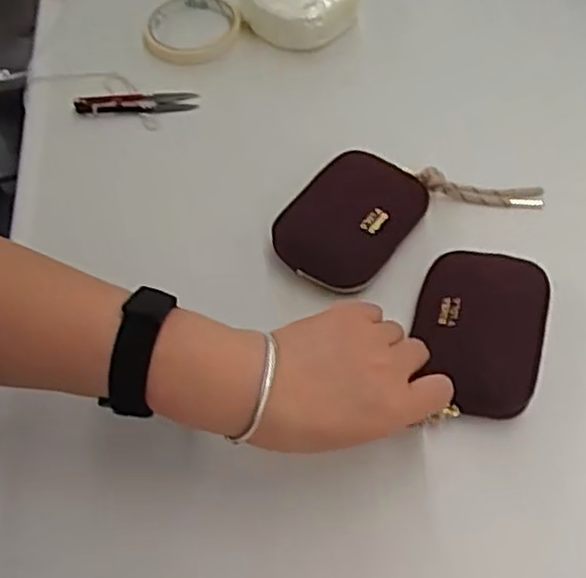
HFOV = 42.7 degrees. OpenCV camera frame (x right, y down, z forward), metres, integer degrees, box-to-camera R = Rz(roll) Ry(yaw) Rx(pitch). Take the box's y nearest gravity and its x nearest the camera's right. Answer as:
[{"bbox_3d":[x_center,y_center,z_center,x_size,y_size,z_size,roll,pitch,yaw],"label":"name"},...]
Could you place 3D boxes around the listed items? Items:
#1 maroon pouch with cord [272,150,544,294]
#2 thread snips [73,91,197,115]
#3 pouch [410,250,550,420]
[{"bbox_3d":[0.077,-0.065,0.566,0.196,0.035,0.097,-27,59,-14],"label":"maroon pouch with cord"},{"bbox_3d":[-0.137,-0.162,0.657,0.106,0.016,0.024,-6,56,-1],"label":"thread snips"},{"bbox_3d":[0.124,0.025,0.498,0.082,0.019,0.114,12,58,11],"label":"pouch"}]

